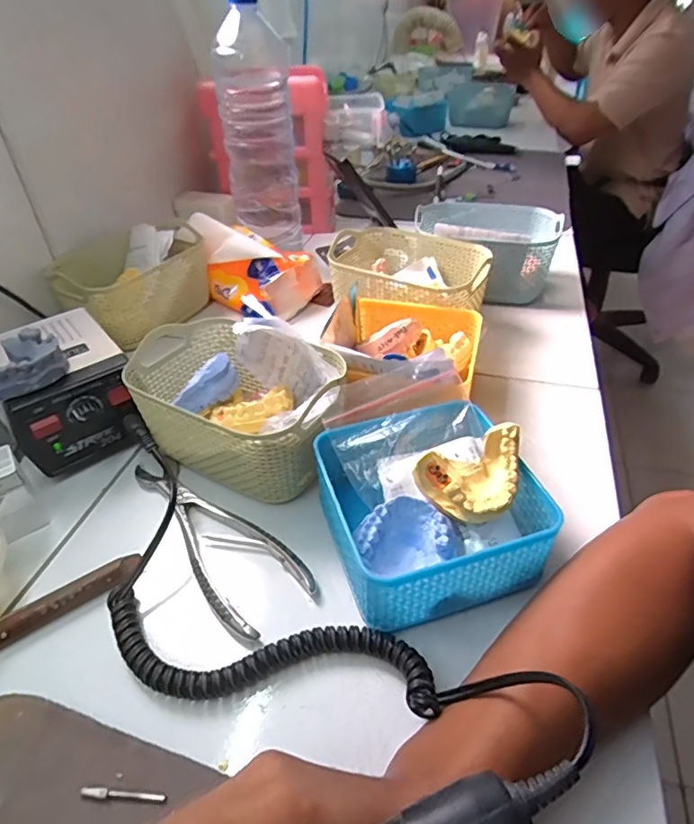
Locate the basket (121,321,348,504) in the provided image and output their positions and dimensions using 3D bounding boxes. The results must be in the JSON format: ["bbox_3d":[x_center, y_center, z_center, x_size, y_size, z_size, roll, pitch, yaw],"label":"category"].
[{"bbox_3d":[-0.094,-0.009,0.441,0.185,0.089,0.119,18,44,22],"label":"basket"}]

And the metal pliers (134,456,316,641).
[{"bbox_3d":[-0.104,0.086,0.389,0.062,0.015,0.187,-32,48,-30],"label":"metal pliers"}]

